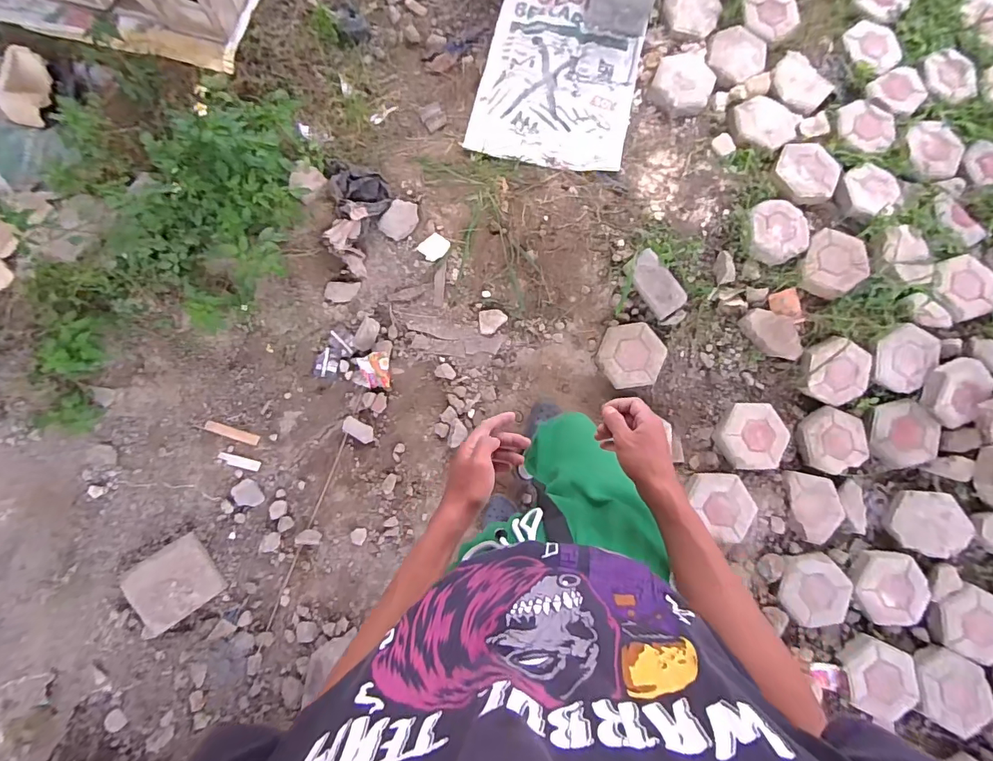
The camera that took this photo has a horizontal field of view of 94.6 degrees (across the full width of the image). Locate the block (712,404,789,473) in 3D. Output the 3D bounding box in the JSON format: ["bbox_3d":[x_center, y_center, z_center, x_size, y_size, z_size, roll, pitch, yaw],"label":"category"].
[{"bbox_3d":[0.783,0.168,1.405,0.210,0.045,0.204,0,85,1],"label":"block"}]

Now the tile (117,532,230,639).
[{"bbox_3d":[-0.919,0.576,1.302,0.210,0.034,0.195,-32,79,-25],"label":"tile"}]

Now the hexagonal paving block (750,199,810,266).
[{"bbox_3d":[0.894,-0.479,1.458,0.196,0.043,0.201,-12,80,-2],"label":"hexagonal paving block"}]

